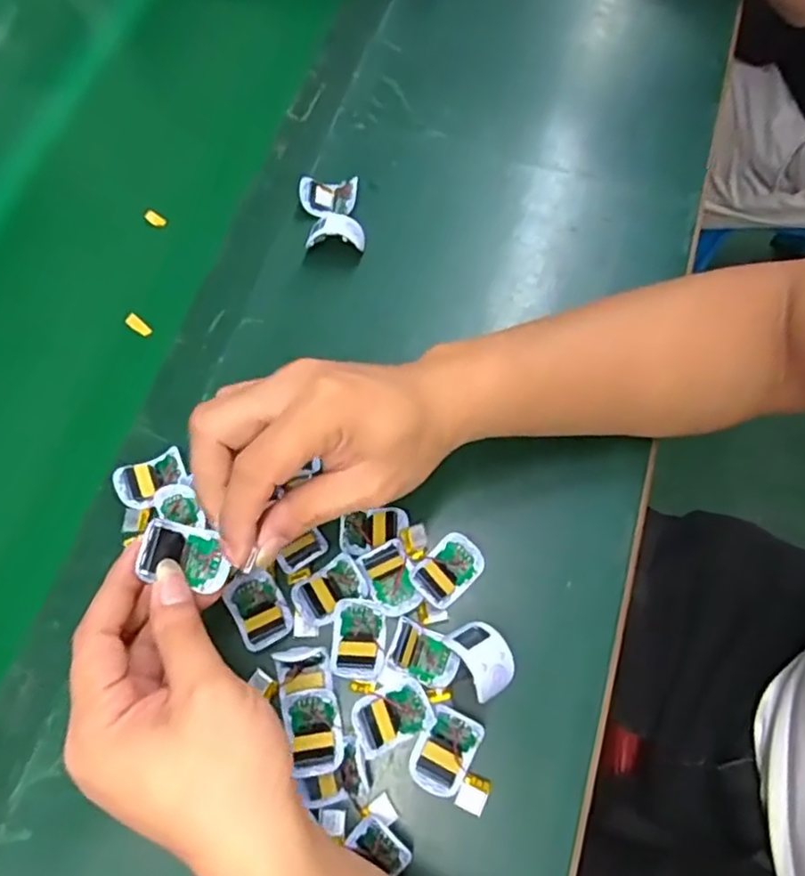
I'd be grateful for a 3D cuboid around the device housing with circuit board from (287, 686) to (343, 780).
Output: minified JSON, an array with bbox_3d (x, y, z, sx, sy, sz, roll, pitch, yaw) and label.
[{"bbox_3d":[-0.047,0.158,0.352,0.026,0.017,0.042,-11,67,-2],"label":"device housing with circuit board"}]

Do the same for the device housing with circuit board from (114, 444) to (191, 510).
[{"bbox_3d":[-0.158,0.026,0.414,0.043,0.008,0.030,-27,80,-25],"label":"device housing with circuit board"}]

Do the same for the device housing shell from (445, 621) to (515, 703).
[{"bbox_3d":[0.047,0.120,0.363,0.029,0.017,0.040,-27,68,-8],"label":"device housing shell"}]

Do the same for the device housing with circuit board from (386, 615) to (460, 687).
[{"bbox_3d":[0.013,0.120,0.364,0.038,0.018,0.029,19,69,10],"label":"device housing with circuit board"}]

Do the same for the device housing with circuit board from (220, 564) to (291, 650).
[{"bbox_3d":[-0.086,0.100,0.385,0.031,0.005,0.048,-35,70,-11],"label":"device housing with circuit board"}]

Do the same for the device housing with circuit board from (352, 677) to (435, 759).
[{"bbox_3d":[-0.006,0.151,0.356,0.043,0.013,0.030,-22,68,-6],"label":"device housing with circuit board"}]

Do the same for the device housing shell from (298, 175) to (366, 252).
[{"bbox_3d":[-0.053,-0.170,0.490,0.044,0.015,0.068,-7,67,0],"label":"device housing shell"}]

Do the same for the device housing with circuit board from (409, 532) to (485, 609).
[{"bbox_3d":[0.027,0.080,0.391,0.043,0.020,0.030,-43,71,-14],"label":"device housing with circuit board"}]

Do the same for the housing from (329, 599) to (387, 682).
[{"bbox_3d":[-0.025,0.114,0.372,0.031,0.012,0.043,-1,67,3],"label":"housing"}]

